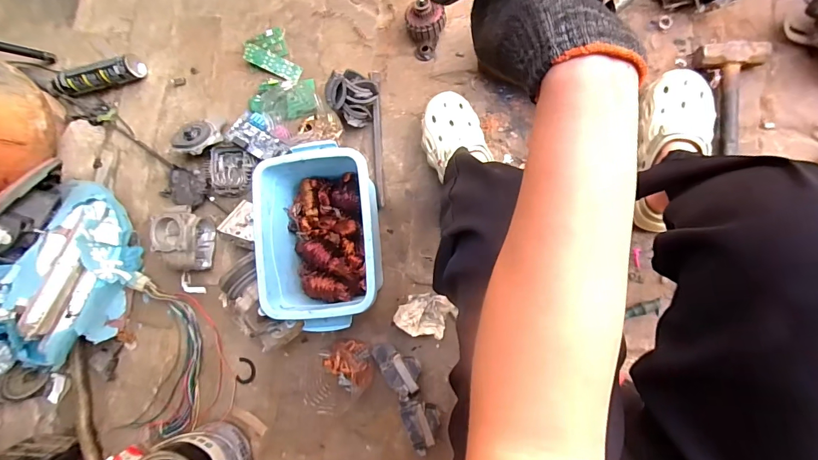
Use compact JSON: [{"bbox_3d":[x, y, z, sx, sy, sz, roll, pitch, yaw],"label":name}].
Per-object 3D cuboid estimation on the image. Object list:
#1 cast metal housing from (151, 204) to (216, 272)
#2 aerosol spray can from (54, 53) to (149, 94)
[{"bbox_3d":[-0.471,0.018,0.837,0.110,0.072,0.132,5,86,5],"label":"cast metal housing"},{"bbox_3d":[-0.683,-0.333,0.870,0.209,0.059,0.057,-21,84,3],"label":"aerosol spray can"}]

